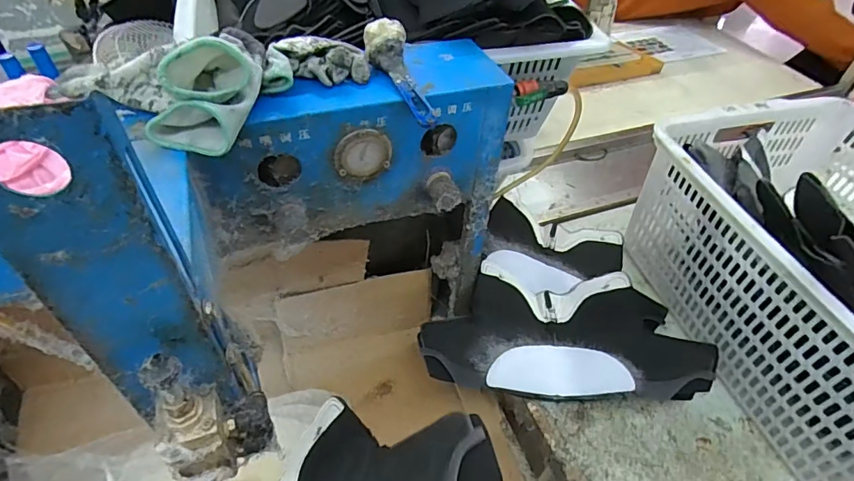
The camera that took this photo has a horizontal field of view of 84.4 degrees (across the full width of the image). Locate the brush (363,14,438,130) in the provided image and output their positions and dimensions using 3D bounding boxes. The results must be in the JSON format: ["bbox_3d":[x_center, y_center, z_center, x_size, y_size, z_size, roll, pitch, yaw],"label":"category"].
[{"bbox_3d":[-0.023,-0.159,0.453,0.037,0.029,0.125,-18,71,-20],"label":"brush"}]

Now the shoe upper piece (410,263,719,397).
[{"bbox_3d":[0.178,0.135,0.676,0.382,0.089,0.180,7,46,2],"label":"shoe upper piece"}]

